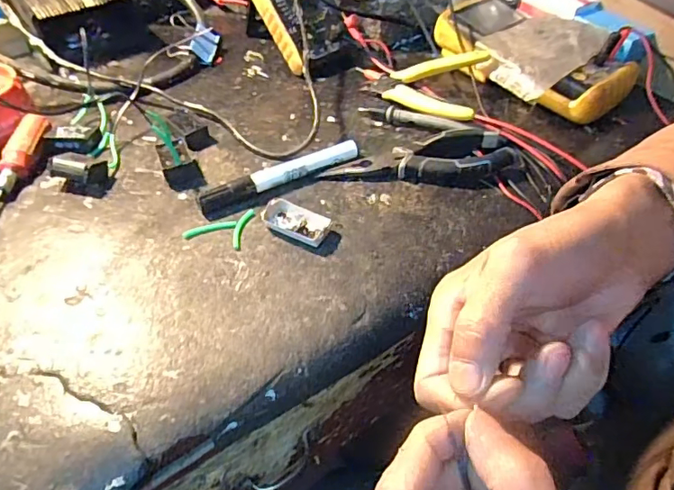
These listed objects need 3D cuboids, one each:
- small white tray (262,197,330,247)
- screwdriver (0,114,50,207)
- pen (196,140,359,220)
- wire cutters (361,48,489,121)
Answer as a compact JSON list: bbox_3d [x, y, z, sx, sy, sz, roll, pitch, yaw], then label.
[{"bbox_3d":[-0.030,-0.017,0.377,0.051,0.011,0.025,21,50,17],"label":"small white tray"},{"bbox_3d":[-0.256,-0.049,0.391,0.021,0.020,0.150,1,47,-1],"label":"screwdriver"},{"bbox_3d":[-0.045,-0.057,0.409,0.138,0.017,0.017,-23,52,-22],"label":"pen"},{"bbox_3d":[0.078,-0.151,0.487,0.114,0.013,0.081,4,60,24],"label":"wire cutters"}]

